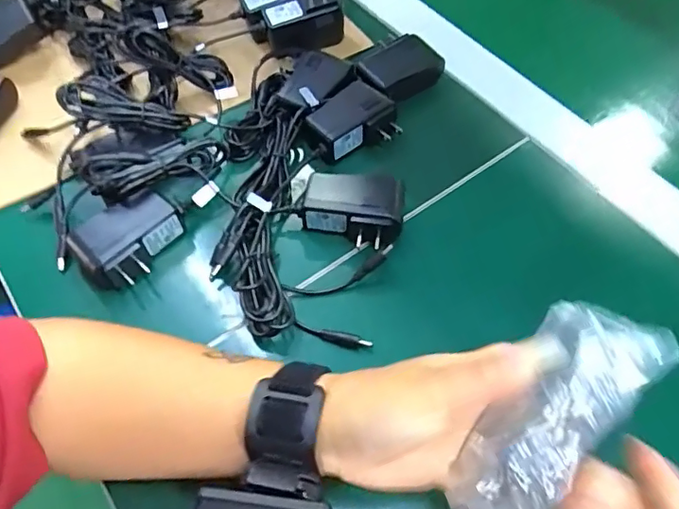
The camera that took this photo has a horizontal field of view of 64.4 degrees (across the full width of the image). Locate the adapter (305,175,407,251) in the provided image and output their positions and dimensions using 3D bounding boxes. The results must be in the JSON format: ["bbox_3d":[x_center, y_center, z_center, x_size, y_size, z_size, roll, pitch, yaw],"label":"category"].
[{"bbox_3d":[0.011,-0.029,0.390,0.069,0.030,0.050,5,56,0],"label":"adapter"}]

